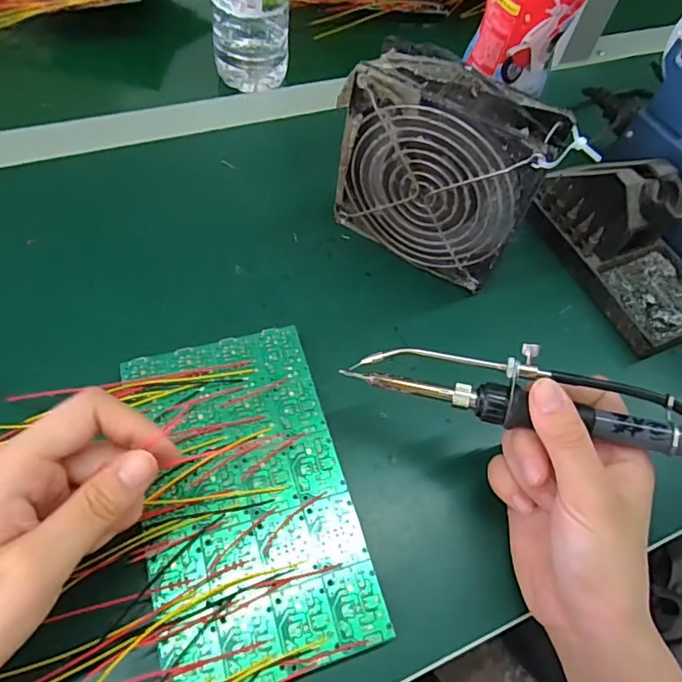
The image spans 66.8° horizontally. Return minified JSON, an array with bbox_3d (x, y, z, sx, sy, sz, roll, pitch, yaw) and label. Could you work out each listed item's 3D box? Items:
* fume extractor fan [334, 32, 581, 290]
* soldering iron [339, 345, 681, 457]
[{"bbox_3d":[0.060,-0.102,0.328,0.123,0.120,0.046,26,62,10],"label":"fume extractor fan"},{"bbox_3d":[0.107,0.029,0.245,0.207,0.026,0.030,14,54,9],"label":"soldering iron"}]

